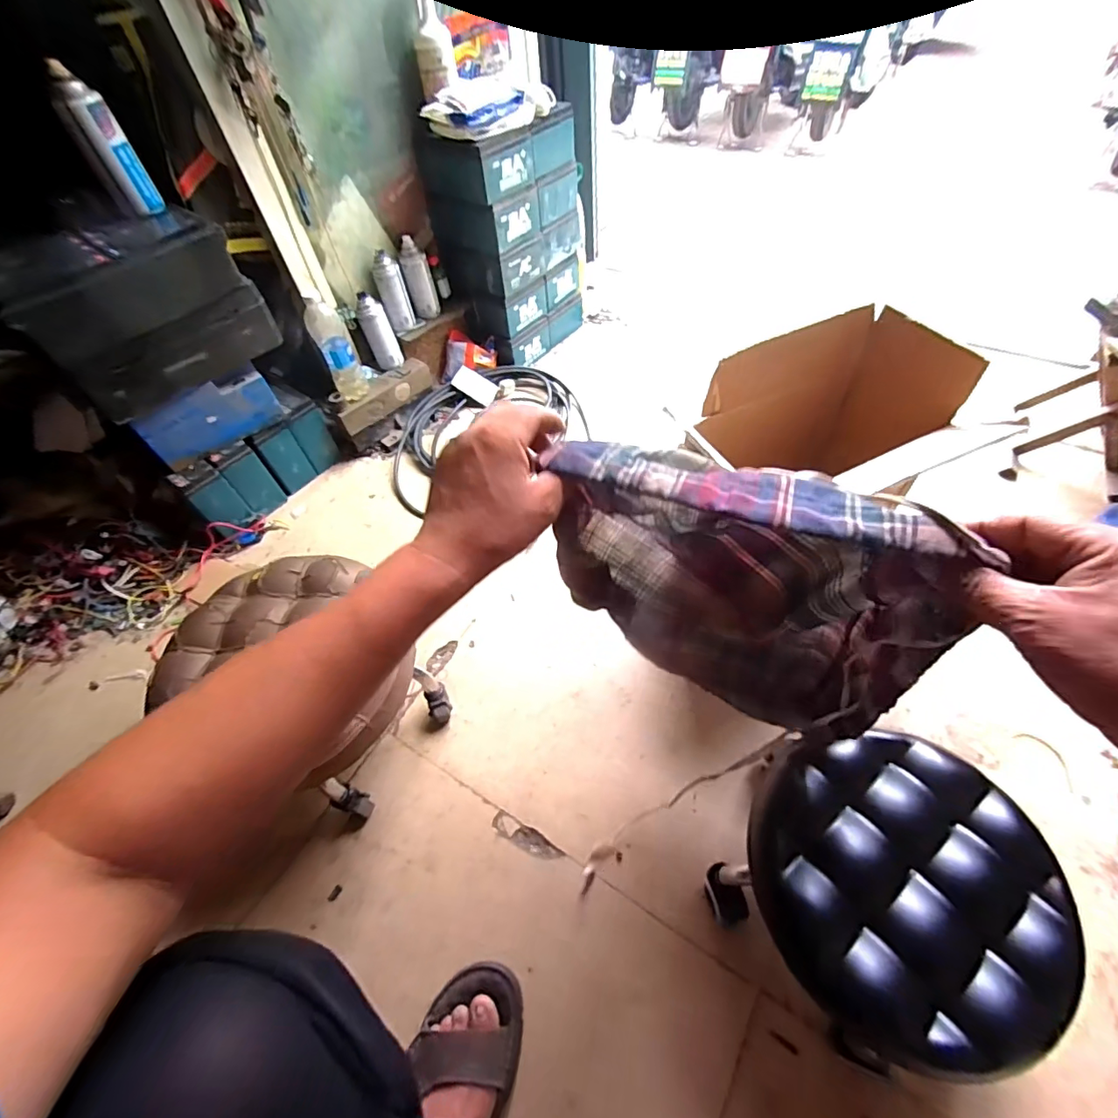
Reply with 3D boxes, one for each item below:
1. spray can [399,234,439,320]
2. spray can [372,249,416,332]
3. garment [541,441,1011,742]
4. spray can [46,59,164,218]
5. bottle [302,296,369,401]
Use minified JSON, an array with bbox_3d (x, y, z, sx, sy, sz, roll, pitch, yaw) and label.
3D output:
[{"bbox_3d":[-0.327,-0.653,1.181,0.062,0.149,0.064,-16,54,-6],"label":"spray can"},{"bbox_3d":[-0.370,-0.598,1.133,0.059,0.147,0.055,-20,55,-9],"label":"spray can"},{"bbox_3d":[0.162,0.024,0.490,0.299,0.348,0.135,17,57,17],"label":"garment"},{"bbox_3d":[-0.706,-0.643,0.789,0.067,0.168,0.054,-37,59,-20],"label":"spray can"},{"bbox_3d":[-0.468,-0.438,1.065,0.068,0.208,0.062,-24,55,-12],"label":"bottle"}]

